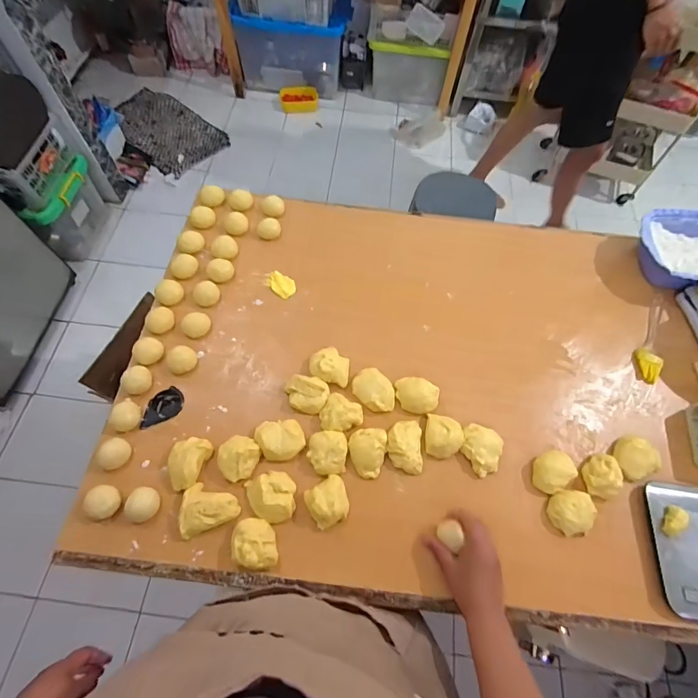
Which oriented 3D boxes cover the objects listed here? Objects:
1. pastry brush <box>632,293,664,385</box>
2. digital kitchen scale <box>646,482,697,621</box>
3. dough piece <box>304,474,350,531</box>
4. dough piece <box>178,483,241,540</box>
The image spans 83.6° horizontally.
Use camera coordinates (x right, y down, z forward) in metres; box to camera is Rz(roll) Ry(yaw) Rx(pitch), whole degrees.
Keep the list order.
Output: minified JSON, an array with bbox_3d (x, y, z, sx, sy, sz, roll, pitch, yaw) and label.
[{"bbox_3d":[0.568,-0.033,0.734,0.042,0.028,0.210,25,66,9],"label":"pastry brush"},{"bbox_3d":[0.502,0.286,0.555,0.118,0.021,0.172,6,64,0],"label":"digital kitchen scale"},{"bbox_3d":[-0.029,0.220,0.564,0.059,0.028,0.059,-27,69,-15],"label":"dough piece"},{"bbox_3d":[-0.205,0.222,0.558,0.081,0.026,0.064,-21,67,-12],"label":"dough piece"}]

